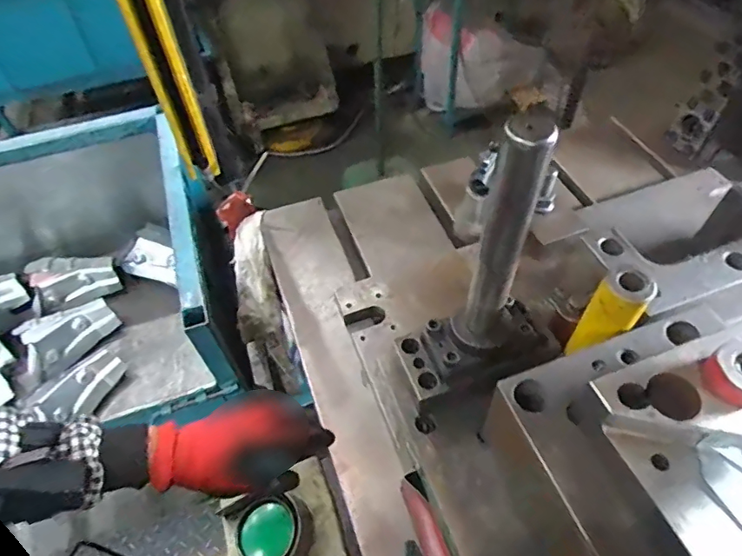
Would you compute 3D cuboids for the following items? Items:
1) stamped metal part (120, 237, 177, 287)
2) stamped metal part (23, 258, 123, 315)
[{"bbox_3d":[-0.575,-0.048,1.301,0.142,0.100,0.026,10,14,-1],"label":"stamped metal part"},{"bbox_3d":[-0.765,0.003,1.274,0.202,0.069,0.135,-23,55,-15],"label":"stamped metal part"}]

